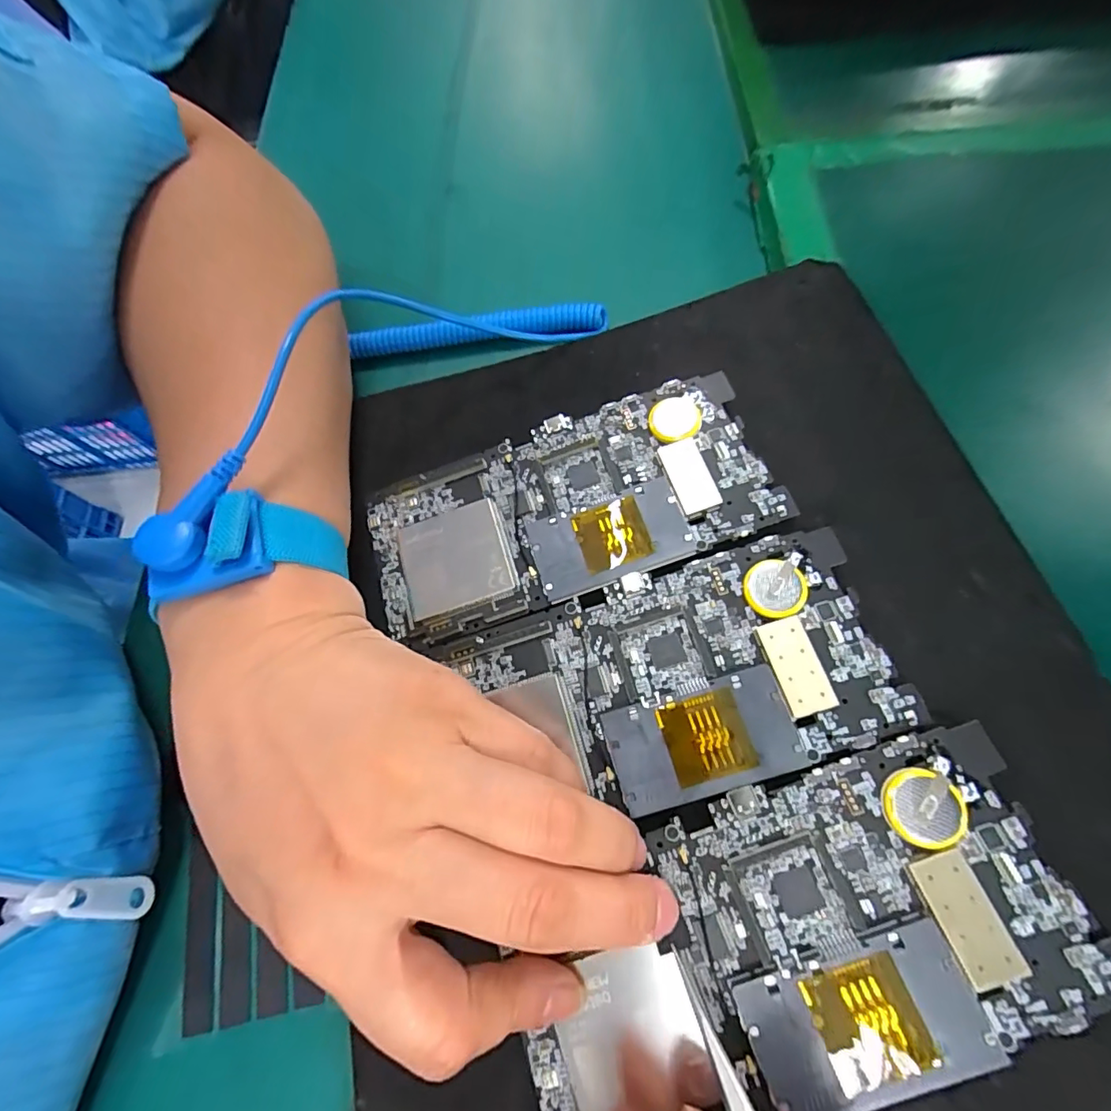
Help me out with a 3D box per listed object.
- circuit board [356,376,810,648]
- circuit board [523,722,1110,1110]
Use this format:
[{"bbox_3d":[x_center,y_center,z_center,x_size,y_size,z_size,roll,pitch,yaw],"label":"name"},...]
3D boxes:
[{"bbox_3d":[0.003,-0.019,0.205,0.151,0.004,0.070,-21,68,2],"label":"circuit board"},{"bbox_3d":[0.062,0.108,0.147,0.150,0.005,0.071,-23,66,5],"label":"circuit board"}]

